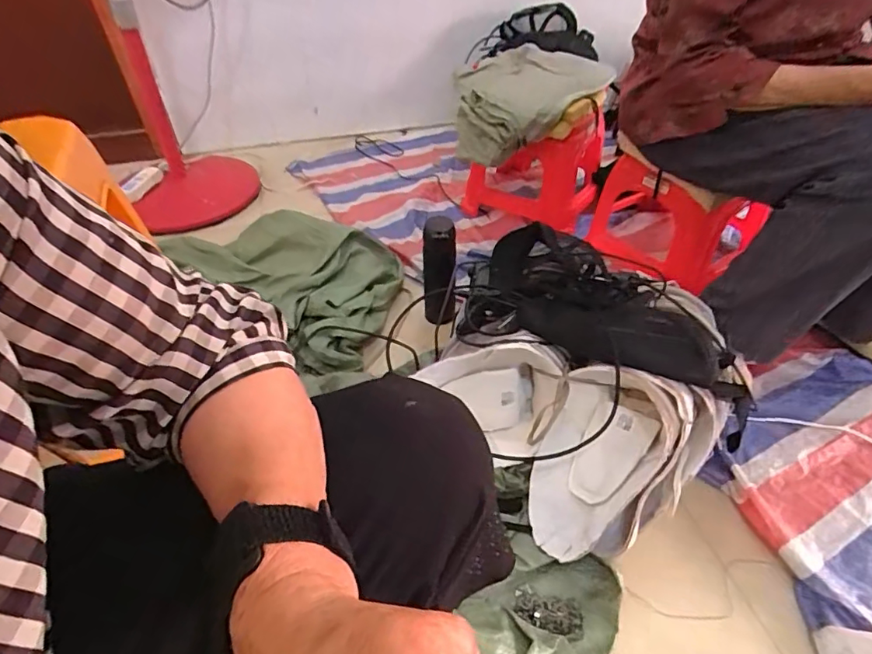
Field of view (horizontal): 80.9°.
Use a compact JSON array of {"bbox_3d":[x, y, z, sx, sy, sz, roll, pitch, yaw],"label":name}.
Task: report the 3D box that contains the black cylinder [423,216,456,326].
[{"bbox_3d":[0.007,-0.101,1.025,0.063,0.228,0.071,-2,44,-1],"label":"black cylinder"}]

